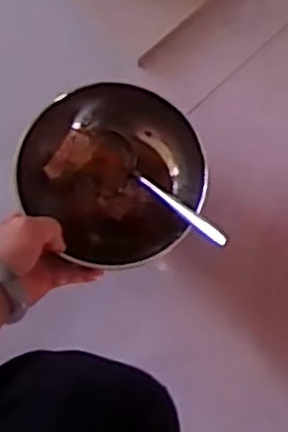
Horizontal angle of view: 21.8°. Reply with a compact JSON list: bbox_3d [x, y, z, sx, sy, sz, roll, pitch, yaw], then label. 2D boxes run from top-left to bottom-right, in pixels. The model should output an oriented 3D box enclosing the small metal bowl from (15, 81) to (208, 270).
[{"bbox_3d":[-0.027,-0.037,0.683,0.160,0.057,0.148,0,77,-1],"label":"small metal bowl"}]

